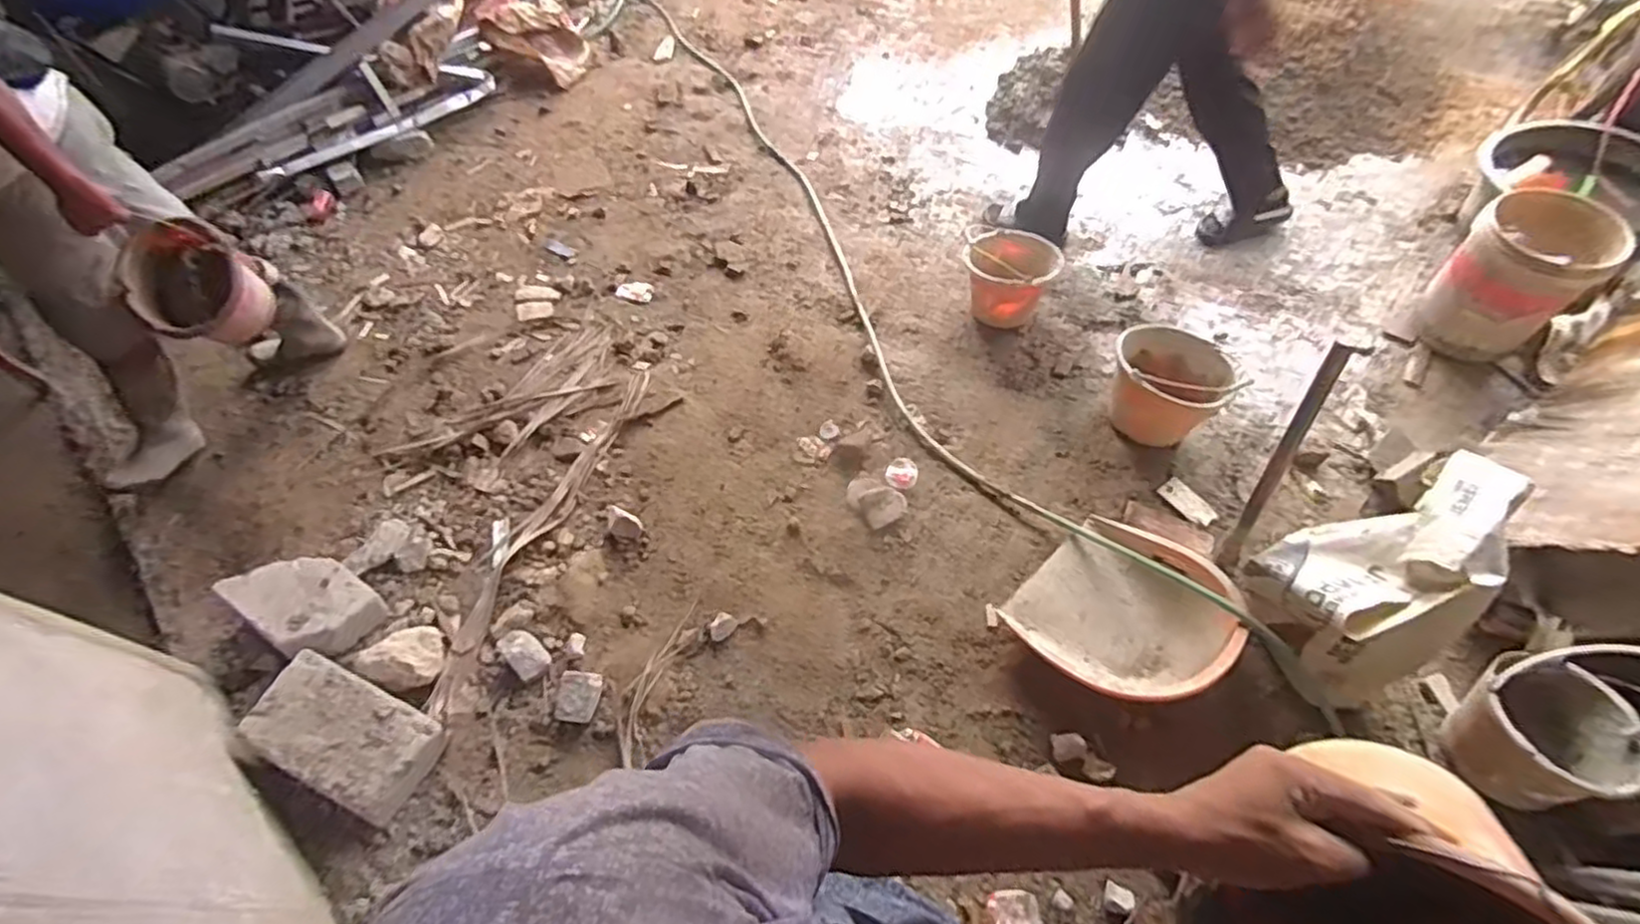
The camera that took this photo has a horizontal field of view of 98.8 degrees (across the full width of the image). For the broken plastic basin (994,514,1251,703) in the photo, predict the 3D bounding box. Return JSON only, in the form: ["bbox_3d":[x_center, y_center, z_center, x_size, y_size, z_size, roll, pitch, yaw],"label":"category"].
[{"bbox_3d":[0.671,0.321,1.543,0.404,0.169,0.393,-39,63,-20],"label":"broken plastic basin"}]

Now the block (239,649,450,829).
[{"bbox_3d":[-0.994,0.579,1.476,0.409,0.093,0.212,22,60,15],"label":"block"}]

